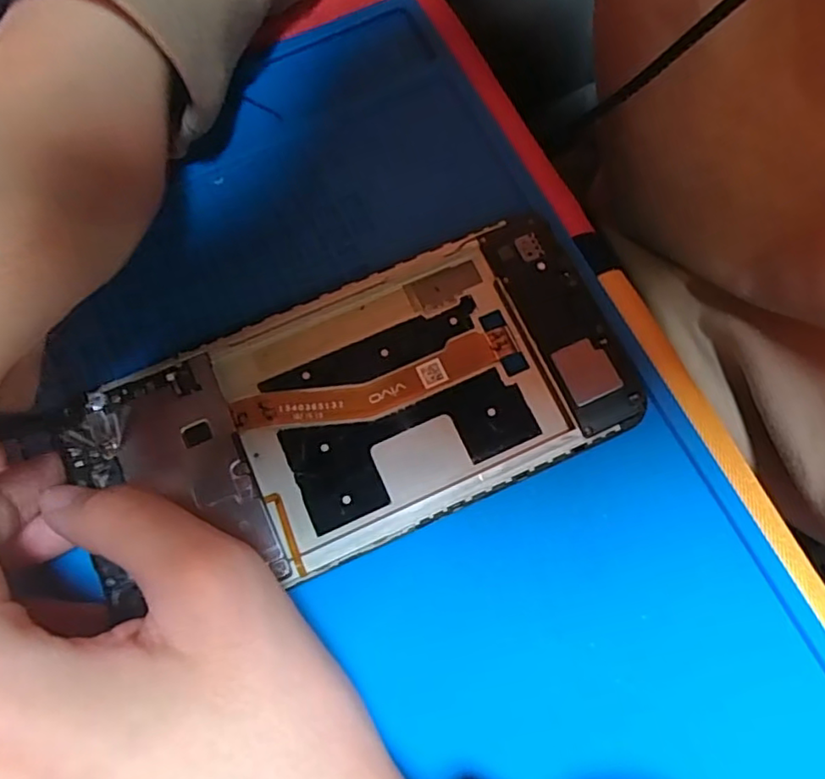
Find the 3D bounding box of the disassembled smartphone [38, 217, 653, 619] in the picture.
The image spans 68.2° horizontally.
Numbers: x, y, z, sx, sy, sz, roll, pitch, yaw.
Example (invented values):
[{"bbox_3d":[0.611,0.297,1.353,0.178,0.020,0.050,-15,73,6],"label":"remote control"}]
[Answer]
[{"bbox_3d":[-0.015,0.006,0.167,0.147,0.005,0.069,-23,76,-6],"label":"disassembled smartphone"}]

